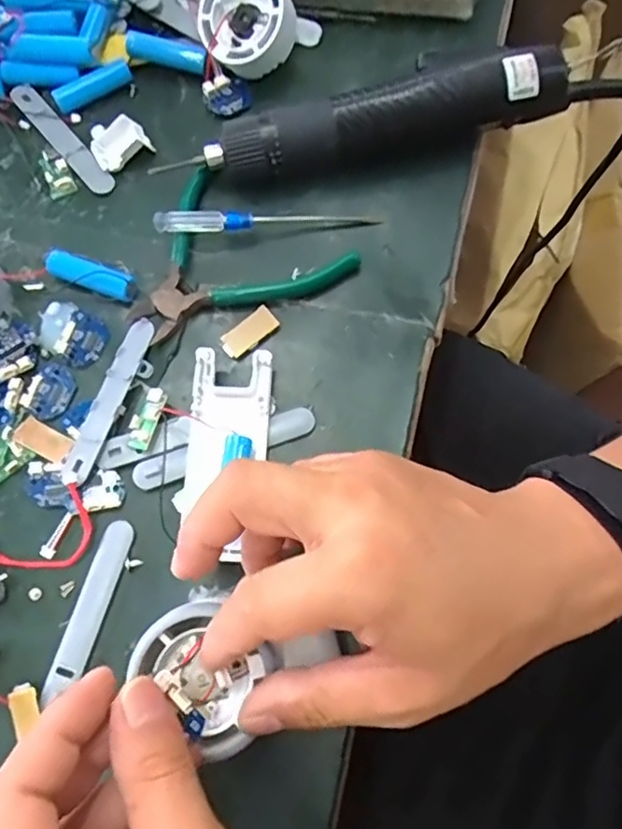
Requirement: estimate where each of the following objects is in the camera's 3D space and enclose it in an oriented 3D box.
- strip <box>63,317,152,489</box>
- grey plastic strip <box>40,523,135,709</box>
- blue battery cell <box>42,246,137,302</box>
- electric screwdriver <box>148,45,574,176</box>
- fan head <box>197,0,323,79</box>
[{"bbox_3d":[-0.106,-0.008,0.325,0.016,0.009,0.093,18,76,6],"label":"strip"},{"bbox_3d":[-0.107,0.094,0.300,0.017,0.007,0.084,15,76,5],"label":"grey plastic strip"},{"bbox_3d":[-0.122,-0.079,0.344,0.055,0.015,0.018,23,77,7],"label":"blue battery cell"},{"bbox_3d":[0.033,-0.160,0.346,0.217,0.046,0.032,-14,75,-3],"label":"electric screwdriver"},{"bbox_3d":[-0.035,-0.237,0.382,0.058,0.046,0.054,40,110,7],"label":"fan head"}]

